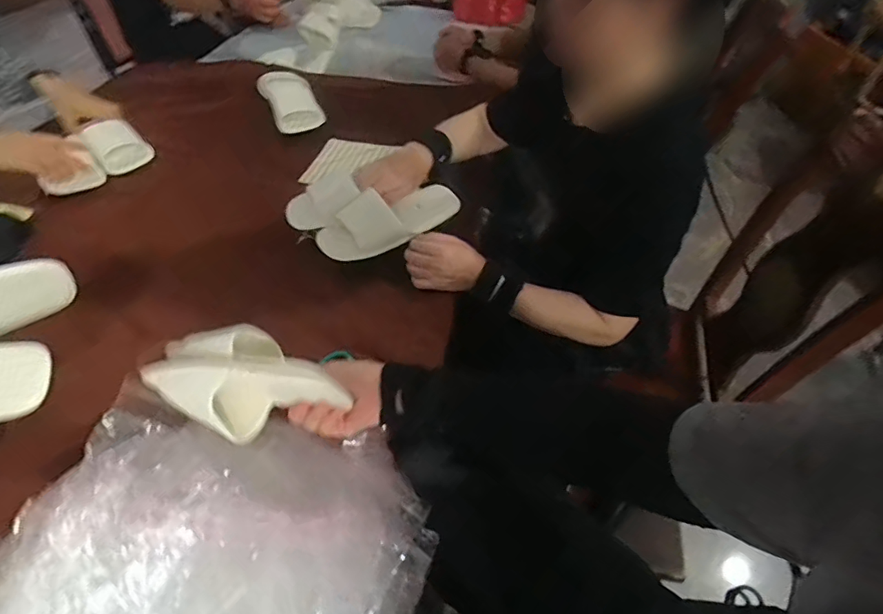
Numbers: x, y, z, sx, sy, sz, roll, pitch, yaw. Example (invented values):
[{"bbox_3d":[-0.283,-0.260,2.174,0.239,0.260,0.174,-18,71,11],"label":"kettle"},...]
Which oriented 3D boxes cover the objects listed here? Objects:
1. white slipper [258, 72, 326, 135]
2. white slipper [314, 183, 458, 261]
[{"bbox_3d":[-0.349,-0.479,1.158,0.109,0.054,0.251,-18,49,-18],"label":"white slipper"},{"bbox_3d":[-0.078,-0.139,0.800,0.233,0.081,0.085,-16,48,-17],"label":"white slipper"}]

